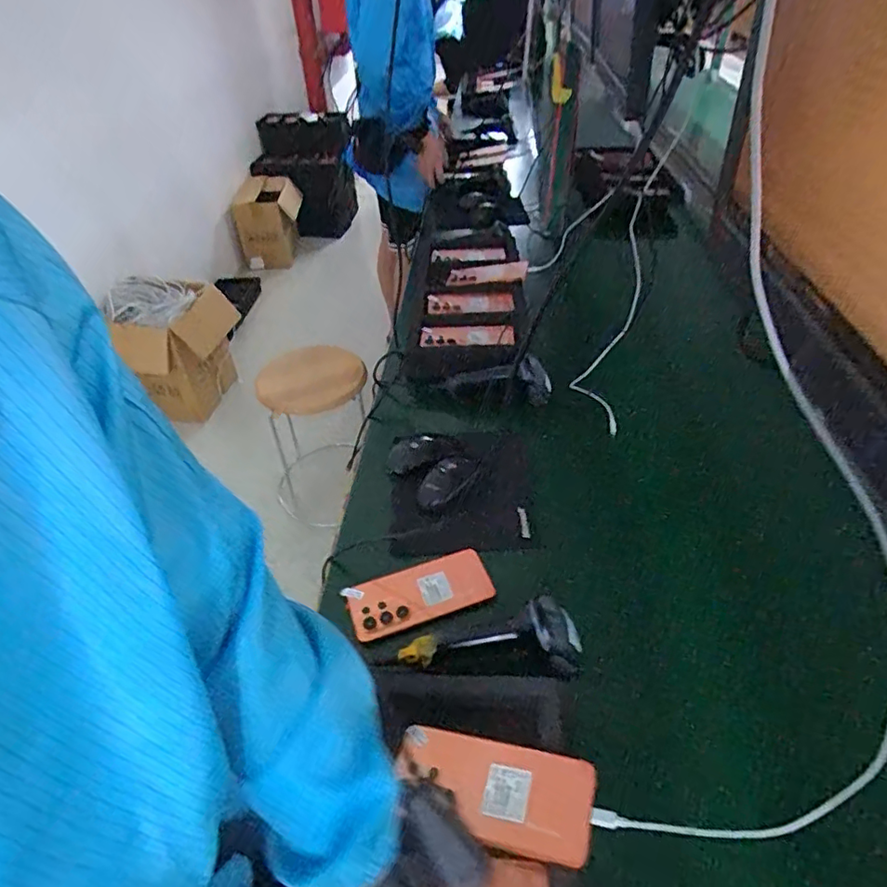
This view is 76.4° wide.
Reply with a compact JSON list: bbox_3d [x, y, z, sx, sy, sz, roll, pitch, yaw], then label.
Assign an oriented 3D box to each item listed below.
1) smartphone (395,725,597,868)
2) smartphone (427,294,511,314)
[{"bbox_3d":[0.038,0.287,0.470,0.165,0.008,0.074,2,40,21],"label":"smartphone"},{"bbox_3d":[0.051,-0.270,1.082,0.162,0.015,0.063,-1,42,2],"label":"smartphone"}]

